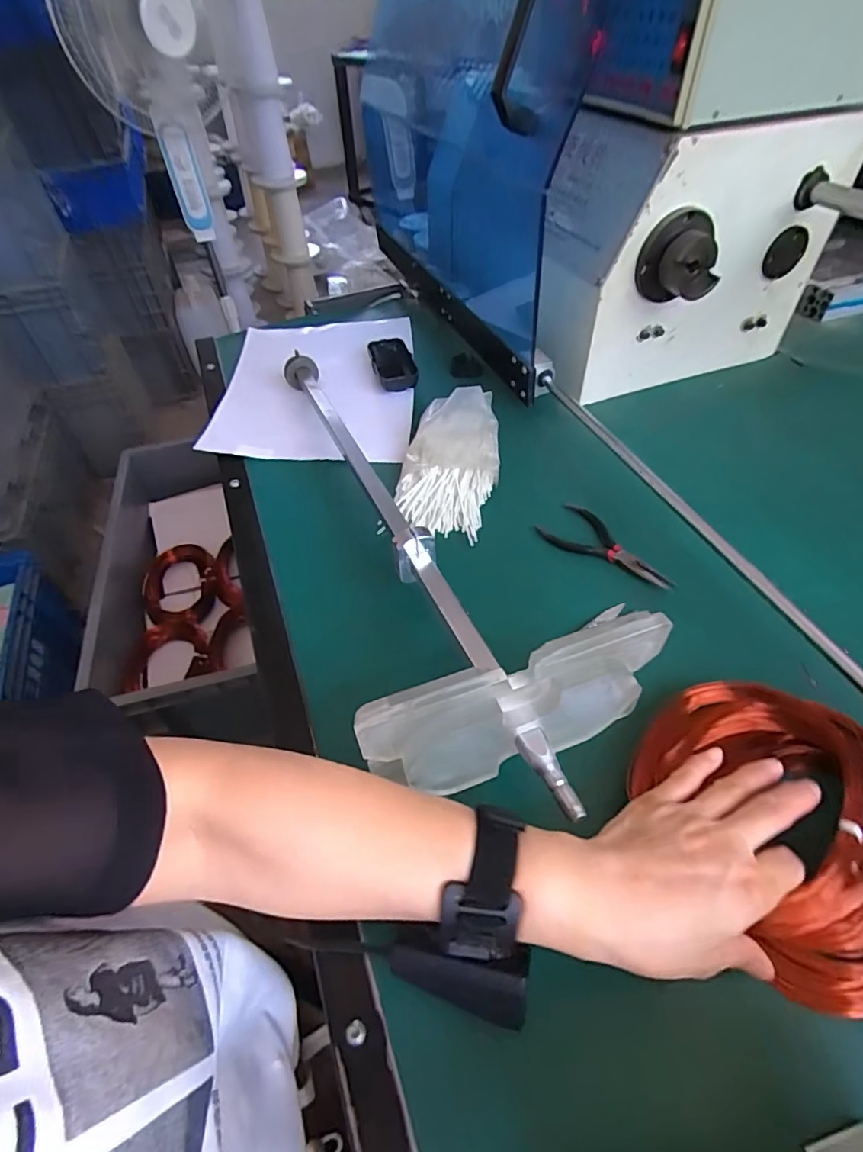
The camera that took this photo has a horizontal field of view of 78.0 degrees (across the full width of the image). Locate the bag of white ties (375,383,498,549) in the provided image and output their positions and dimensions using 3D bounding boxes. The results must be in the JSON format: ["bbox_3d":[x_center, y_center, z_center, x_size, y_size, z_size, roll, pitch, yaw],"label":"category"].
[{"bbox_3d":[0.022,-0.129,0.577,0.104,0.038,0.216,11,50,12],"label":"bag of white ties"}]

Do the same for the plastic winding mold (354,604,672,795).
[{"bbox_3d":[0.052,0.083,0.325,0.185,0.093,0.037,-17,50,-12],"label":"plastic winding mold"}]

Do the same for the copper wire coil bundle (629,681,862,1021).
[{"bbox_3d":[0.226,0.139,0.327,0.149,0.049,0.174,-23,52,-18],"label":"copper wire coil bundle"}]

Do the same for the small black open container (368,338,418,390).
[{"bbox_3d":[-0.054,-0.291,0.734,0.055,0.025,0.103,-9,49,-5],"label":"small black open container"}]

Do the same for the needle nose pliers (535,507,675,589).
[{"bbox_3d":[0.168,-0.029,0.502,0.127,0.012,0.064,31,57,26],"label":"needle nose pliers"}]

